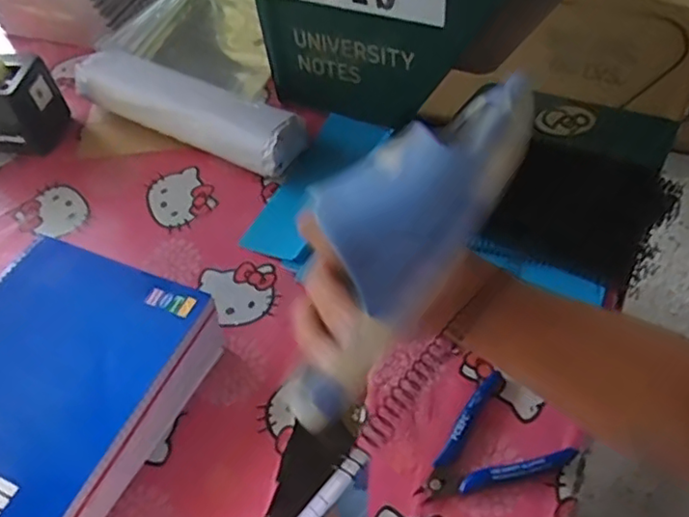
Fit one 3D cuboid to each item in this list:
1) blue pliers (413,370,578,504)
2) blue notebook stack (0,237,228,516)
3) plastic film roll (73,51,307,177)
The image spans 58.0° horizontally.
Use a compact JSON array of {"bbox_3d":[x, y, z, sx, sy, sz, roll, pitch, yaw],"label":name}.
[{"bbox_3d":[0.106,0.150,0.485,0.110,0.015,0.085,-29,56,-16],"label":"blue pliers"},{"bbox_3d":[-0.254,0.118,0.520,0.223,0.060,0.262,19,57,19],"label":"blue notebook stack"},{"bbox_3d":[-0.186,-0.169,0.720,0.299,0.070,0.082,22,58,20],"label":"plastic film roll"}]

